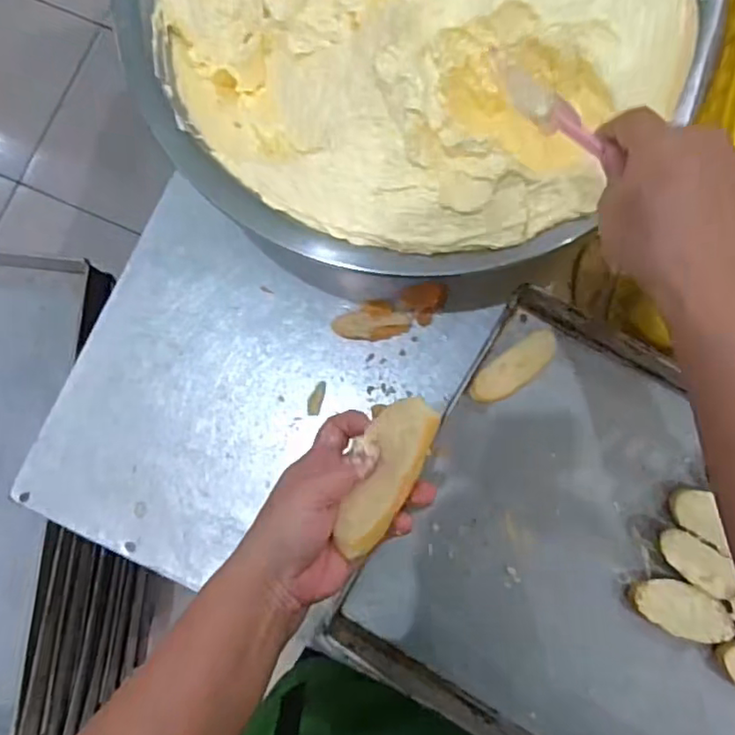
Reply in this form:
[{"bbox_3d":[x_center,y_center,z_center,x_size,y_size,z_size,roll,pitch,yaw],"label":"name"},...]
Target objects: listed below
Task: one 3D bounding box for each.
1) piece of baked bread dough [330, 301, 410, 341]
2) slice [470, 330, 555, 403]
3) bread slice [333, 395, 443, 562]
[{"bbox_3d":[0.004,-0.047,0.582,0.074,0.025,0.038,-9,83,0],"label":"piece of baked bread dough"},{"bbox_3d":[0.143,-0.001,0.571,0.096,0.012,0.035,-38,84,-3],"label":"slice"},{"bbox_3d":[0.011,0.067,0.369,0.038,0.021,0.101,25,85,4],"label":"bread slice"}]

